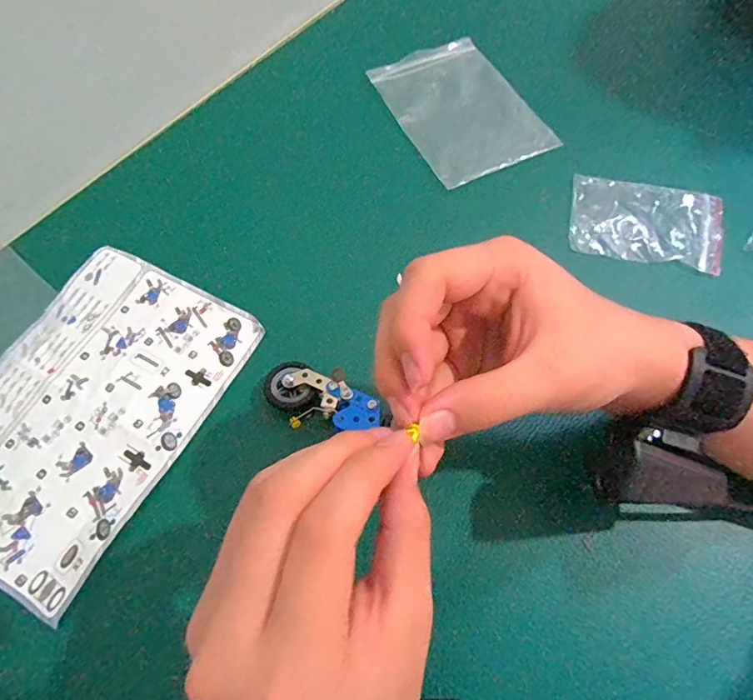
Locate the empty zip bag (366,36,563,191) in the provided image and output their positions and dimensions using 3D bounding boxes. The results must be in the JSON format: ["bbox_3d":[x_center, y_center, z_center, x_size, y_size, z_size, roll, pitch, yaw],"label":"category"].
[{"bbox_3d":[0.076,-0.227,0.438,0.117,0.005,0.166,-26,68,-8],"label":"empty zip bag"}]

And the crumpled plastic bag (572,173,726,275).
[{"bbox_3d":[0.218,-0.104,0.381,0.113,0.008,0.075,13,68,8],"label":"crumpled plastic bag"}]

